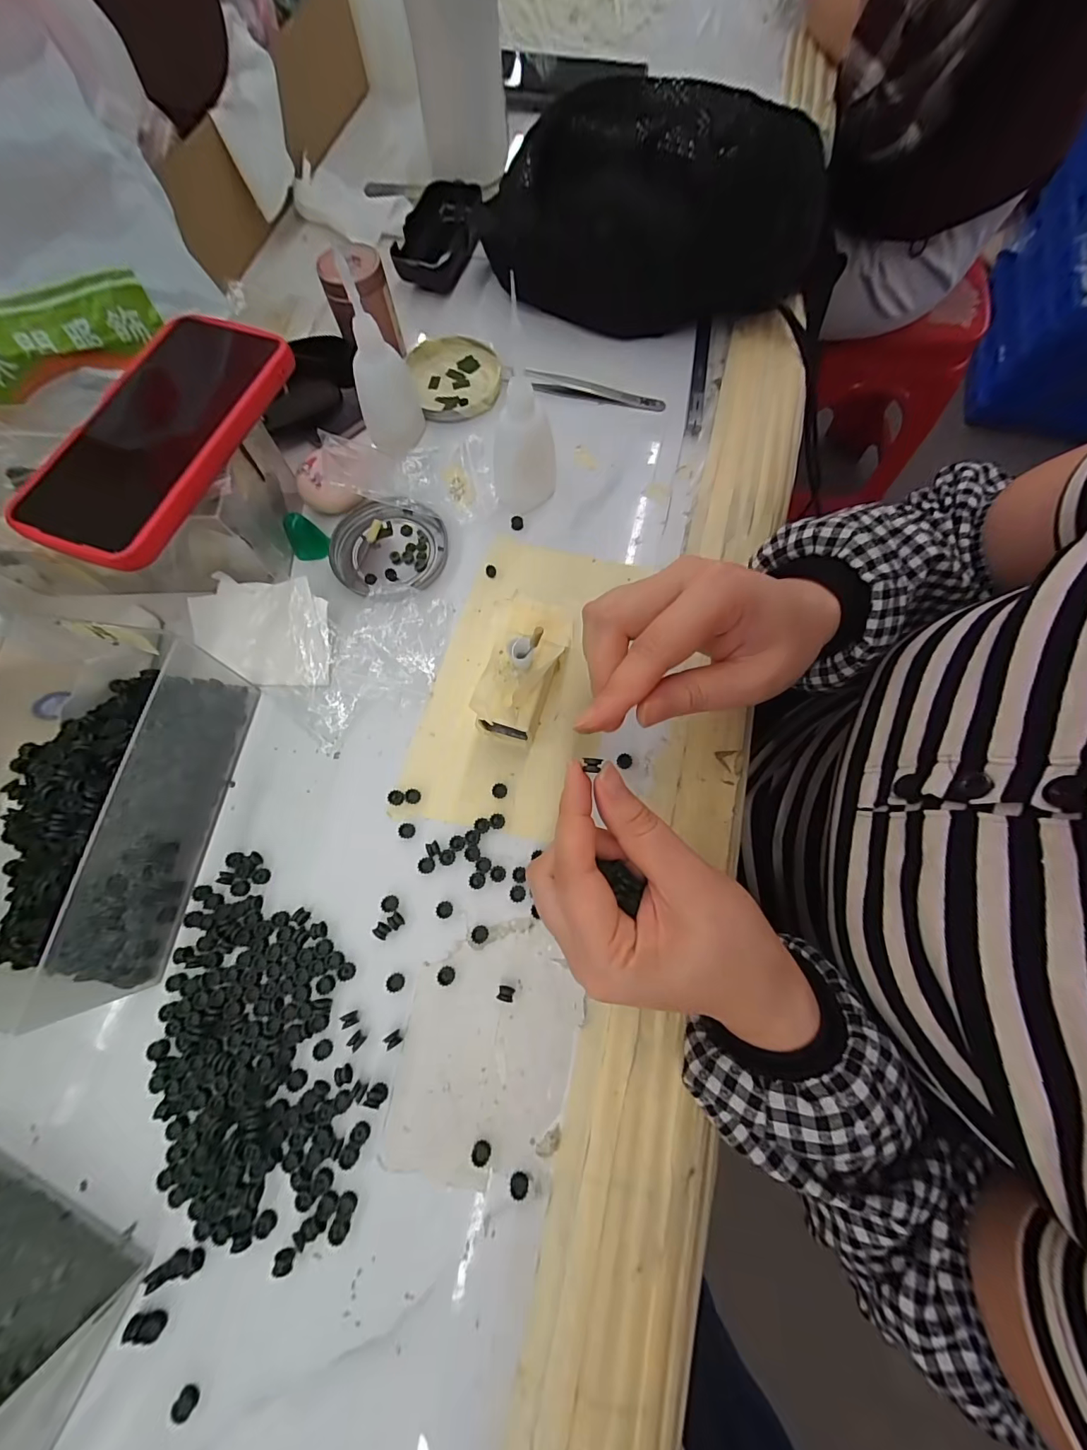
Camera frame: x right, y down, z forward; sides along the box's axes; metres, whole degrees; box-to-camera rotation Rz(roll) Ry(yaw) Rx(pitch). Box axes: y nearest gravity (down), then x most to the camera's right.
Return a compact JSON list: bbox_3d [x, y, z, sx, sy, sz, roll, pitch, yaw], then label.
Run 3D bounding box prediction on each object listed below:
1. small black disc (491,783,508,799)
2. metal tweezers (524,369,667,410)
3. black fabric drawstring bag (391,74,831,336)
[{"bbox_3d":[-0.026,0.039,0.270,0.009,0.004,0.009,0,73,1],"label":"small black disc"},{"bbox_3d":[0.040,-0.261,0.358,0.107,0.009,0.013,13,73,5],"label":"metal tweezers"},{"bbox_3d":[0.027,-0.393,0.375,0.316,0.123,0.111,11,73,17],"label":"black fabric drawstring bag"}]

